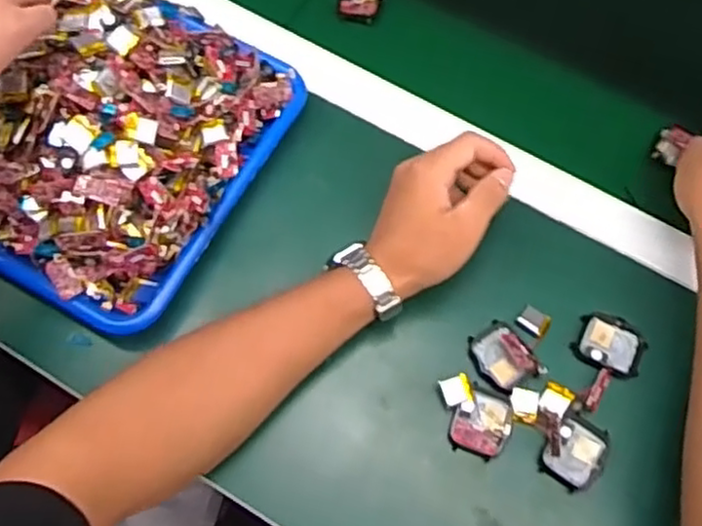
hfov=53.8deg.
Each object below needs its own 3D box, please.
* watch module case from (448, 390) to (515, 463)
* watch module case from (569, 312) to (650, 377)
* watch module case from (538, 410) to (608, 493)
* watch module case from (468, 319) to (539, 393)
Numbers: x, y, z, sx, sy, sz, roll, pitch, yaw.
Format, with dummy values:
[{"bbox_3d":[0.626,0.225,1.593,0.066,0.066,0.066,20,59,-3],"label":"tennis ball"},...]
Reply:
[{"bbox_3d":[0.091,0.112,0.481,0.039,0.008,0.043,23,70,8],"label":"watch module case"},{"bbox_3d":[0.188,0.059,0.502,0.048,0.007,0.041,25,71,8],"label":"watch module case"},{"bbox_3d":[0.155,0.130,0.475,0.038,0.007,0.047,32,72,11],"label":"watch module case"},{"bbox_3d":[0.109,0.065,0.492,0.036,0.021,0.045,-32,73,-12],"label":"watch module case"}]

